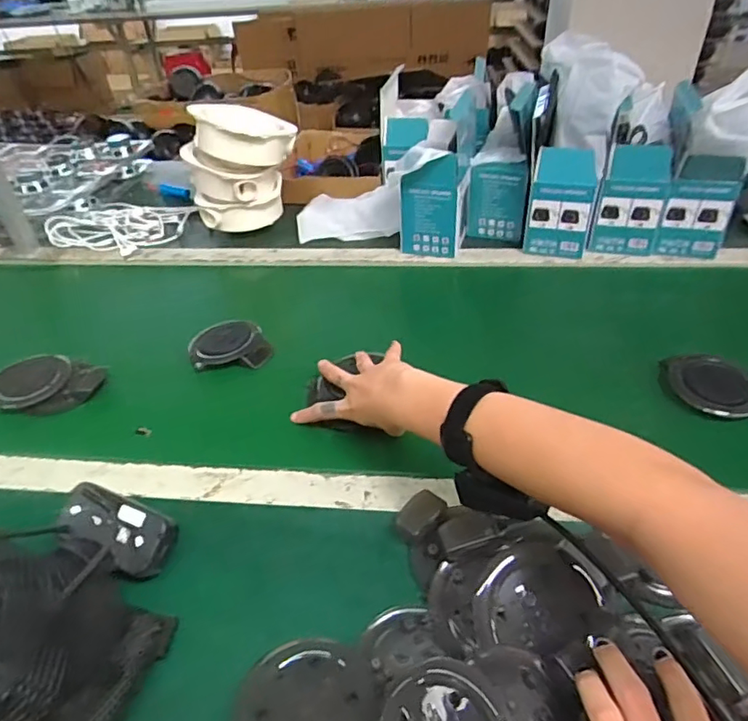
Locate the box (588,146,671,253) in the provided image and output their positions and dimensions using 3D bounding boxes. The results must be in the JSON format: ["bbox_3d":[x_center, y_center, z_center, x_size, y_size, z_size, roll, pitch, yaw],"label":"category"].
[{"bbox_3d":[0.354,-0.221,0.755,0.086,0.138,0.044,7,41,12],"label":"box"}]

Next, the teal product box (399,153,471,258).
[{"bbox_3d":[0.088,-0.231,0.797,0.093,0.144,0.068,5,40,10],"label":"teal product box"}]

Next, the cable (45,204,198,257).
[{"bbox_3d":[-0.432,-0.230,0.938,0.211,0.032,0.146,8,41,13],"label":"cable"}]

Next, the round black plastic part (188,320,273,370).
[{"bbox_3d":[-0.178,-0.020,0.679,0.097,0.022,0.080,-1,40,2],"label":"round black plastic part"}]

